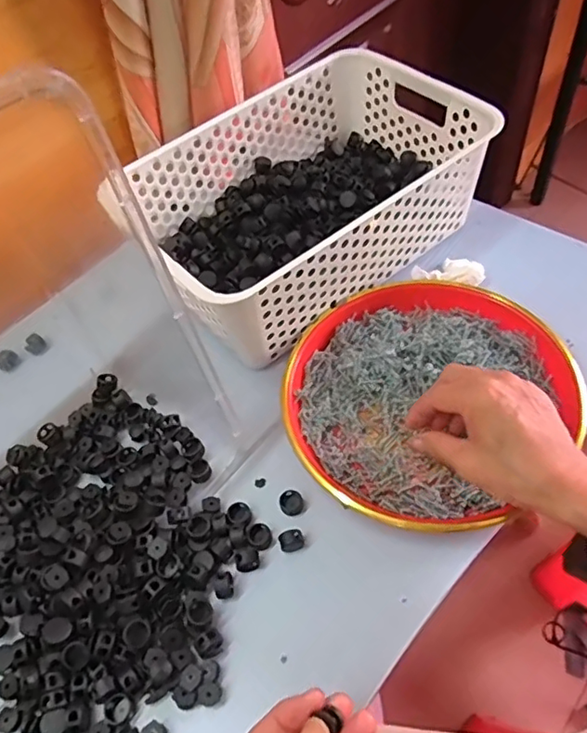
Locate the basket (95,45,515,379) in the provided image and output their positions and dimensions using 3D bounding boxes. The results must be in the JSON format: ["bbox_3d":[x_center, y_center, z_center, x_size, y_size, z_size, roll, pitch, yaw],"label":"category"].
[{"bbox_3d":[0.005,-0.156,0.524,0.302,0.100,0.209,-34,57,-17],"label":"basket"}]

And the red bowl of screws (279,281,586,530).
[{"bbox_3d":[0.099,0.019,0.446,0.204,0.029,0.214,-2,53,3],"label":"red bowl of screws"}]

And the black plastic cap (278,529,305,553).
[{"bbox_3d":[-0.002,0.122,0.399,0.017,0.011,0.012,-16,53,-4],"label":"black plastic cap"}]

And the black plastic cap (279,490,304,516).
[{"bbox_3d":[-0.001,0.100,0.420,0.018,0.006,0.019,-4,54,5],"label":"black plastic cap"}]

